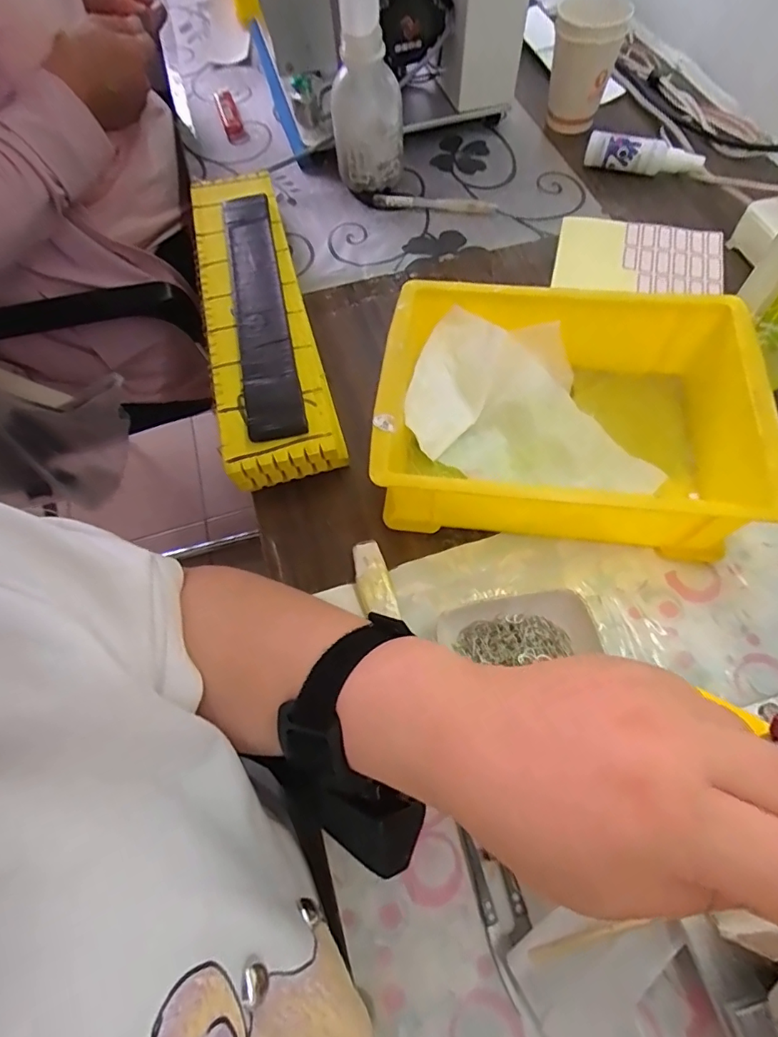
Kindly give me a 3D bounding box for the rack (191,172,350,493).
[{"bbox_3d":[-0.118,-0.183,0.454,0.088,0.053,0.350,-15,64,-4],"label":"rack"}]

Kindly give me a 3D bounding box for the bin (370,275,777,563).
[{"bbox_3d":[0.118,-0.074,0.366,0.238,0.077,0.170,6,65,7],"label":"bin"}]

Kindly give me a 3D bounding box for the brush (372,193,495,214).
[{"bbox_3d":[0.046,-0.327,0.533,0.128,0.012,0.017,10,65,8],"label":"brush"}]

